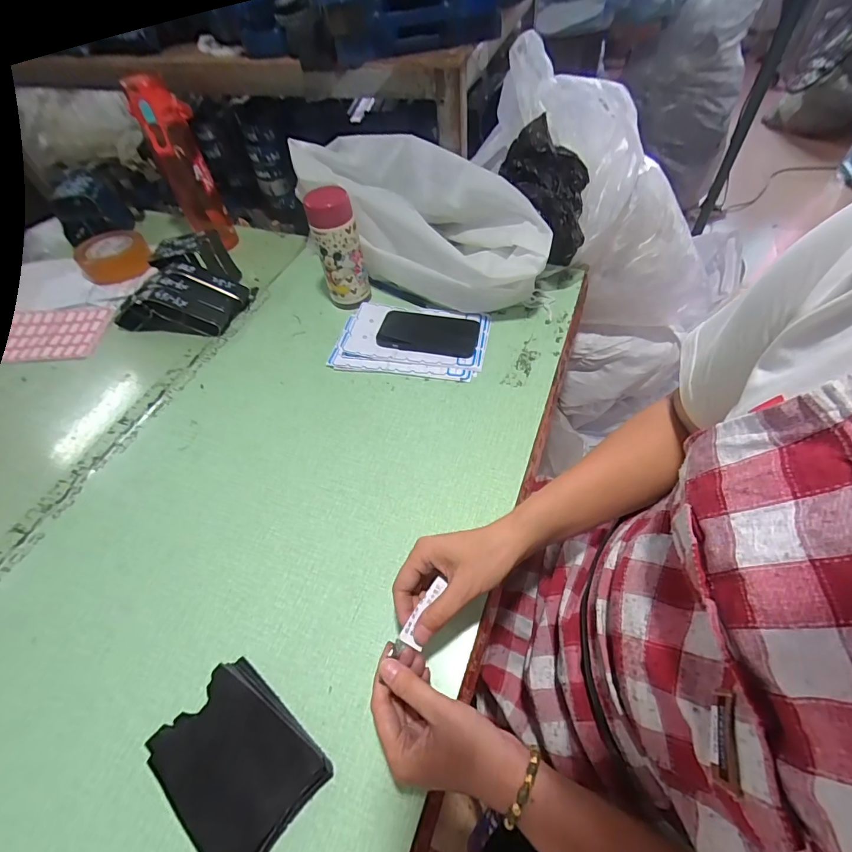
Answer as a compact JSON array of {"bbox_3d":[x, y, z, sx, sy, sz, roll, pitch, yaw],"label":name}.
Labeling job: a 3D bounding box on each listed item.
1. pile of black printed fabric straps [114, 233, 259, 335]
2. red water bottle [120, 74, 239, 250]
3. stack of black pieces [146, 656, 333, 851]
[{"bbox_3d":[-0.401,-0.237,0.700,0.193,0.084,0.156,6,55,9],"label":"pile of black printed fabric straps"},{"bbox_3d":[-0.407,-0.437,0.735,0.083,0.257,0.071,-32,58,-17],"label":"red water bottle"},{"bbox_3d":[-0.155,0.275,0.350,0.129,0.034,0.097,34,64,25],"label":"stack of black pieces"}]

